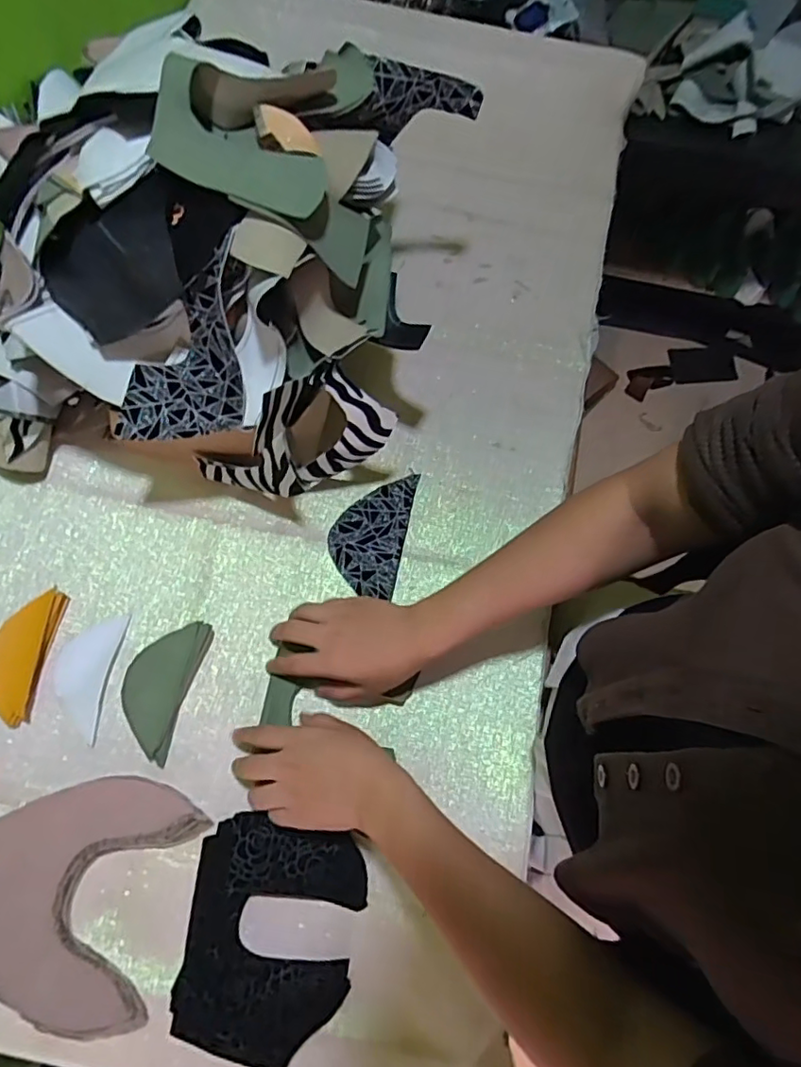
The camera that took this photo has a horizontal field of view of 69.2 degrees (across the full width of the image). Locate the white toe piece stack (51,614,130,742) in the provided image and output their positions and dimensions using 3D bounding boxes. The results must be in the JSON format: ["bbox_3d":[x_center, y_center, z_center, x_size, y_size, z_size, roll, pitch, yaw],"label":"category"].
[{"bbox_3d":[-0.279,0.123,0.510,0.050,0.004,0.104,7,71,0],"label":"white toe piece stack"}]

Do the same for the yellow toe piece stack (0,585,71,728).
[{"bbox_3d":[-0.334,0.104,0.507,0.054,0.005,0.112,9,71,0],"label":"yellow toe piece stack"}]

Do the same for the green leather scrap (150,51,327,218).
[{"bbox_3d":[-0.118,-0.272,0.411,0.133,0.021,0.070,32,72,-5],"label":"green leather scrap"}]

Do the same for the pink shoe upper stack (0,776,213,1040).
[{"bbox_3d":[-0.260,0.273,0.449,0.170,0.021,0.160,13,71,2],"label":"pink shoe upper stack"}]

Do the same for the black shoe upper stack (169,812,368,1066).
[{"bbox_3d":[-0.100,0.309,0.448,0.128,0.019,0.149,12,71,2],"label":"black shoe upper stack"}]

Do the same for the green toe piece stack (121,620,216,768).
[{"bbox_3d":[-0.213,0.131,0.509,0.059,0.011,0.117,16,71,3],"label":"green toe piece stack"}]

